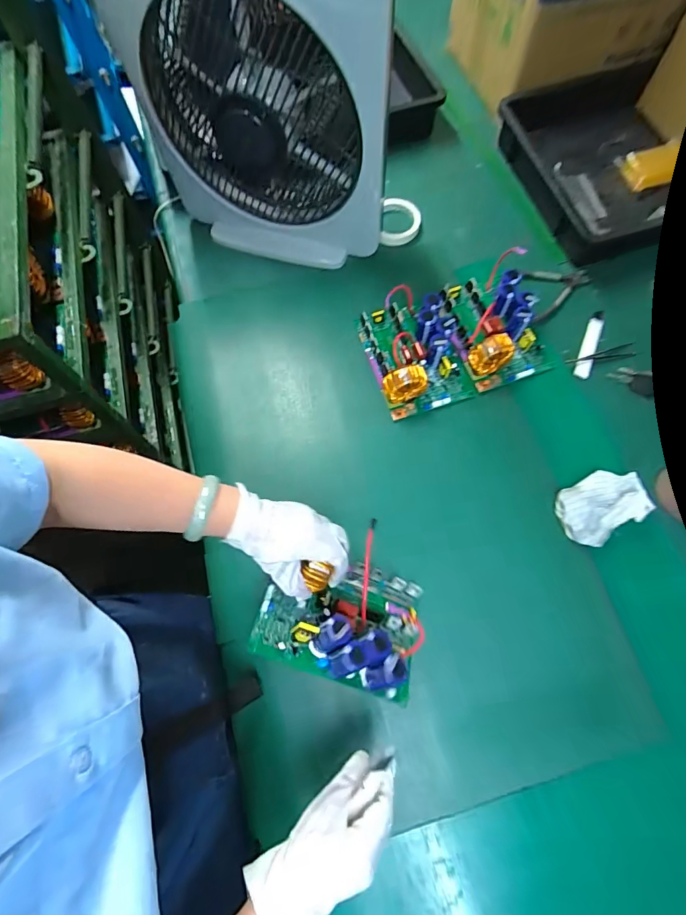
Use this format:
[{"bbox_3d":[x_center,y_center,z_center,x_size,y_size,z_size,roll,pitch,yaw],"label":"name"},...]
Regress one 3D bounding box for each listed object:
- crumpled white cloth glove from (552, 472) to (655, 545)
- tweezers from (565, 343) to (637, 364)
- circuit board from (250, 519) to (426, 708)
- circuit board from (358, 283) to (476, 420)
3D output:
[{"bbox_3d":[0.364,0.069,0.610,0.126,0.029,0.082,-25,72,-7],"label":"crumpled white cloth glove"},{"bbox_3d":[0.429,-0.168,0.715,0.125,0.004,0.023,-13,70,-3],"label":"tweezers"},{"bbox_3d":[0.005,0.180,0.502,0.186,0.062,0.133,22,49,-8],"label":"circuit board"},{"bbox_3d":[0.118,-0.174,0.688,0.149,0.060,0.195,-18,71,-5],"label":"circuit board"}]

